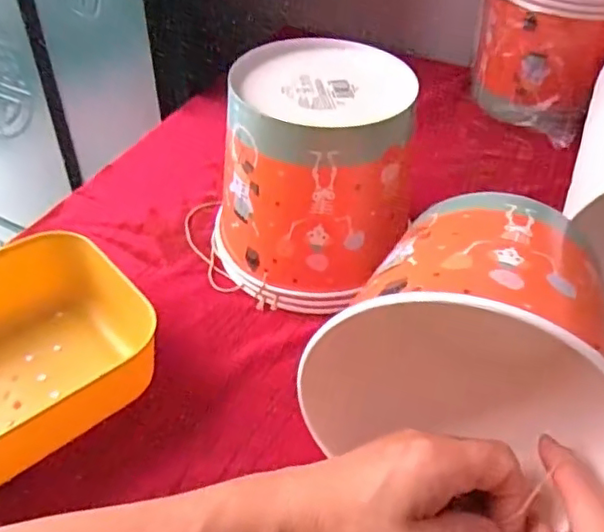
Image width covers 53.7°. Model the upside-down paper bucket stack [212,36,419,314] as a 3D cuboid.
[{"bbox_3d":[0.005,-0.070,0.459,0.142,0.148,0.149,2,43,0],"label":"upside-down paper bucket stack"}]

